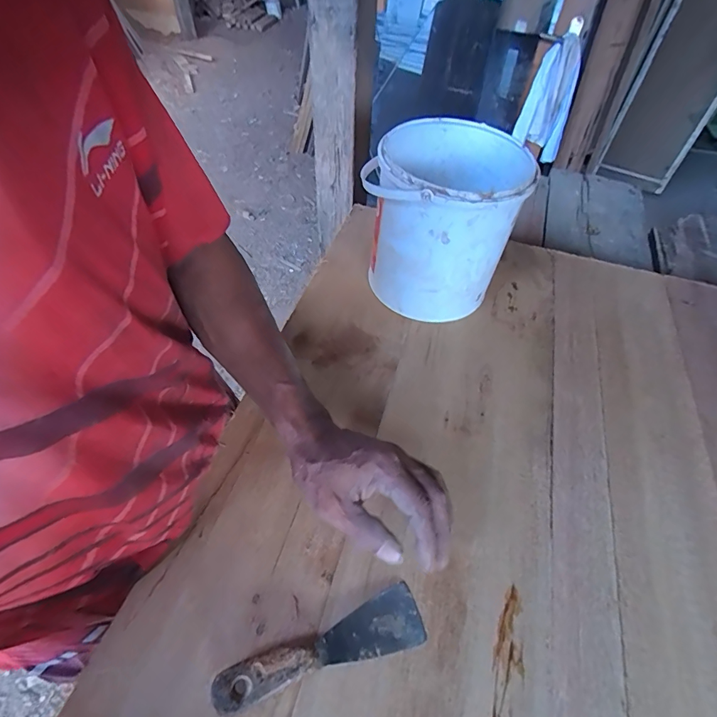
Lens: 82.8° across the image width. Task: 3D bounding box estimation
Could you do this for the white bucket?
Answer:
[{"bbox_3d":[0.104,-0.173,0.533,0.169,0.191,0.171,2,52,-3],"label":"white bucket"}]

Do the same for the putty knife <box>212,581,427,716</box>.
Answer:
[{"bbox_3d":[-0.025,0.230,0.318,0.162,0.024,0.042,-16,55,-16],"label":"putty knife"}]

